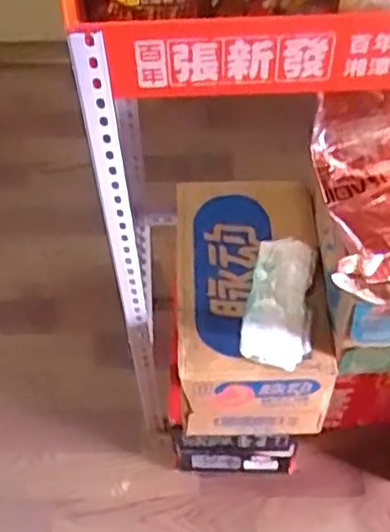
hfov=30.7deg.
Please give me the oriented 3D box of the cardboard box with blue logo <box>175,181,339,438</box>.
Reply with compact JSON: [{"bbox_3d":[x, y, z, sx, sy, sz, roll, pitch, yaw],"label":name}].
[{"bbox_3d":[0.086,0.057,1.186,0.236,0.204,0.393,-1,56,1],"label":"cardboard box with blue logo"}]

